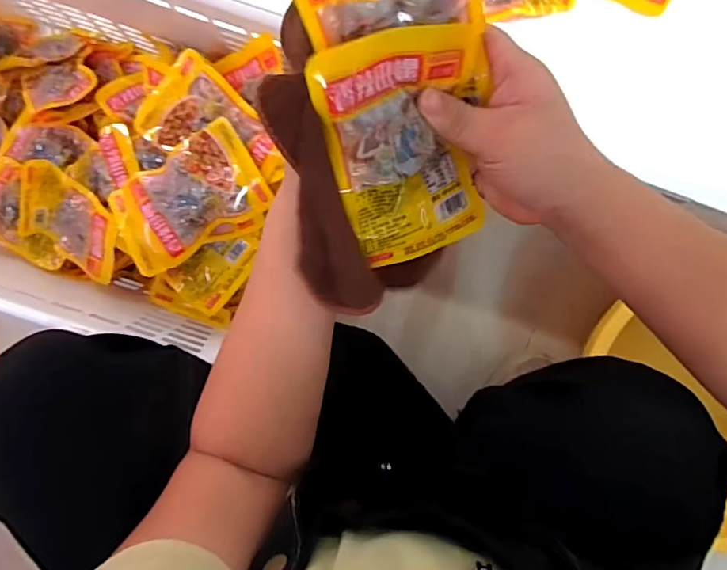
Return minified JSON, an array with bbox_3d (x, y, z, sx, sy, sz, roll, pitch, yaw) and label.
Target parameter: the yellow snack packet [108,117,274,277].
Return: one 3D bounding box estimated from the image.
[{"bbox_3d":[-0.158,-0.075,0.455,0.140,0.018,0.082,-29,98,10],"label":"yellow snack packet"}]

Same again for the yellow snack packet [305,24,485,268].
[{"bbox_3d":[0.023,-0.070,0.270,0.079,0.014,0.117,-25,127,-14],"label":"yellow snack packet"}]

